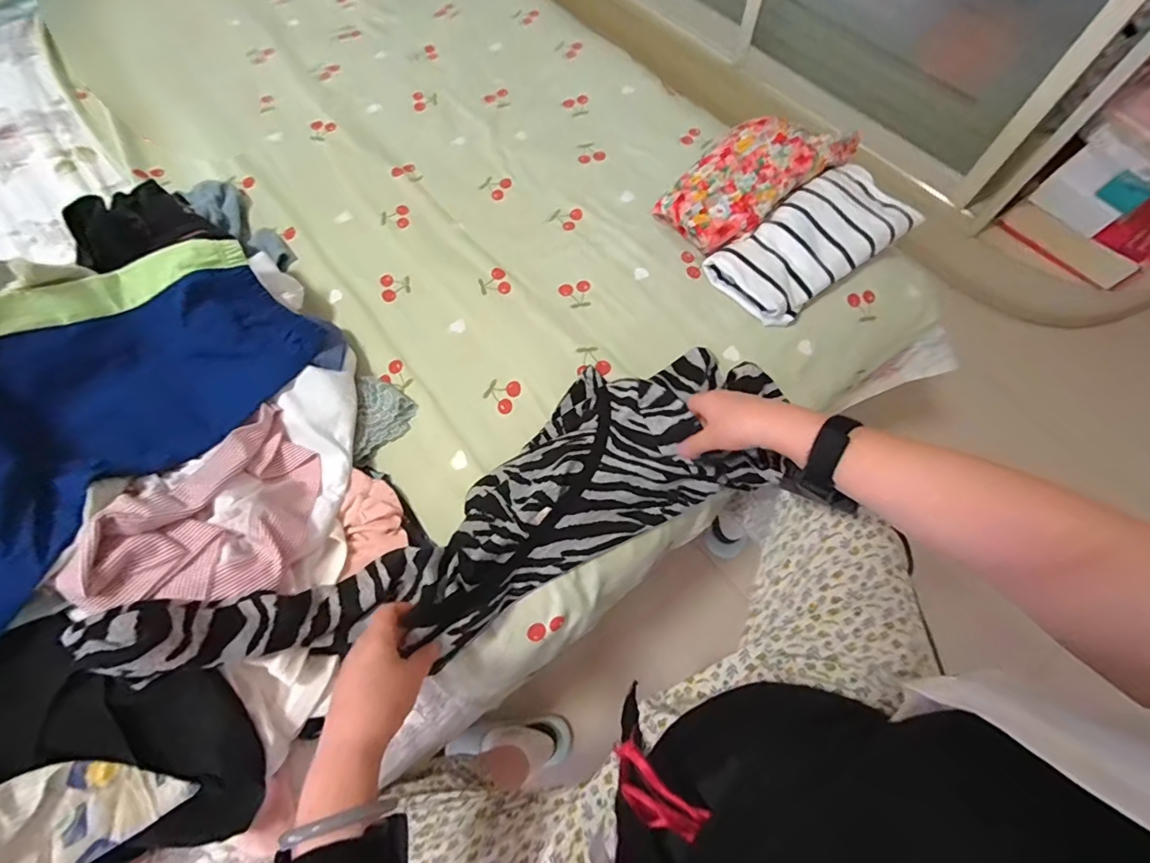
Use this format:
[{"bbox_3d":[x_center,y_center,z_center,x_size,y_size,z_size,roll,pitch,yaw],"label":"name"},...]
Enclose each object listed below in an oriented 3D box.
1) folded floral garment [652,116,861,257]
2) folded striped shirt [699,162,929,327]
[{"bbox_3d":[0.260,-0.374,0.729,0.307,0.068,0.140,-41,73,-14],"label":"folded floral garment"},{"bbox_3d":[0.337,-0.268,0.695,0.287,0.047,0.135,-38,72,-13],"label":"folded striped shirt"}]

